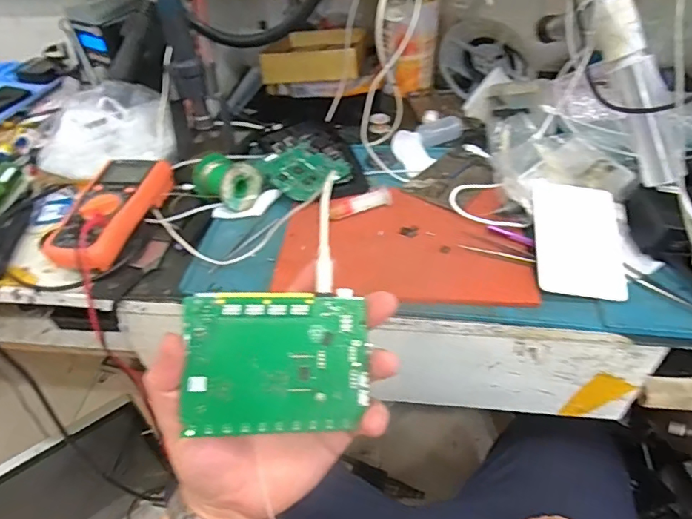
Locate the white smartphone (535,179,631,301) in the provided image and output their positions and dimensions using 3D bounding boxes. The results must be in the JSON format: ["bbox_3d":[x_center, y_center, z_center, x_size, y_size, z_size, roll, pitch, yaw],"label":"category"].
[{"bbox_3d":[0.255,-0.024,0.544,0.092,0.007,0.142,8,63,2],"label":"white smartphone"}]

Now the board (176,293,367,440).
[{"bbox_3d":[-0.040,0.061,0.297,0.106,0.004,0.081,0,82,-9],"label":"board"}]

